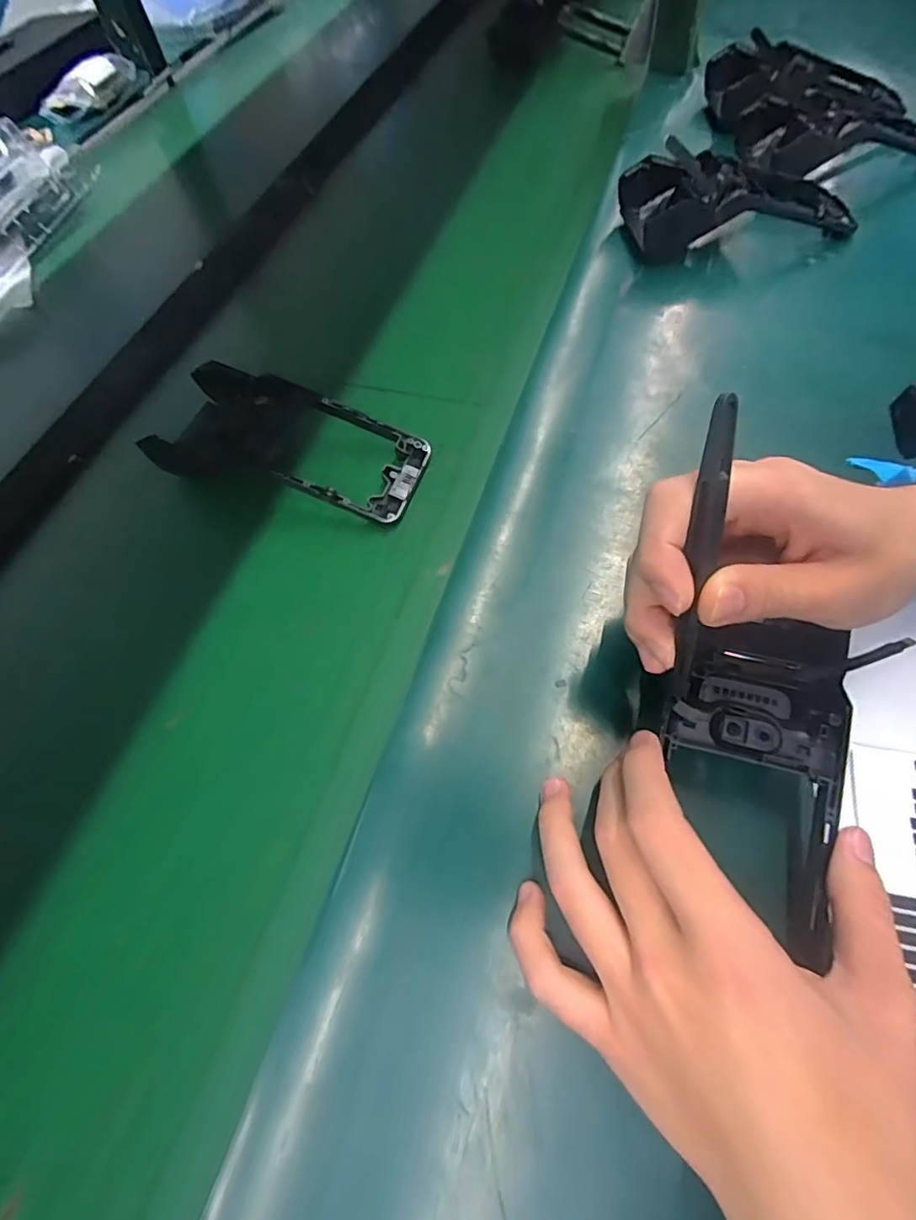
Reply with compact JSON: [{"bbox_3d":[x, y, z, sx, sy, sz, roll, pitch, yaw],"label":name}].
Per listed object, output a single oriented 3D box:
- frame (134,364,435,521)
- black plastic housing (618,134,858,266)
[{"bbox_3d":[-0.113,-0.111,0.360,0.180,0.034,0.076,16,65,14],"label":"frame"},{"bbox_3d":[0.228,-0.328,0.435,0.187,0.044,0.100,2,62,5],"label":"black plastic housing"}]

